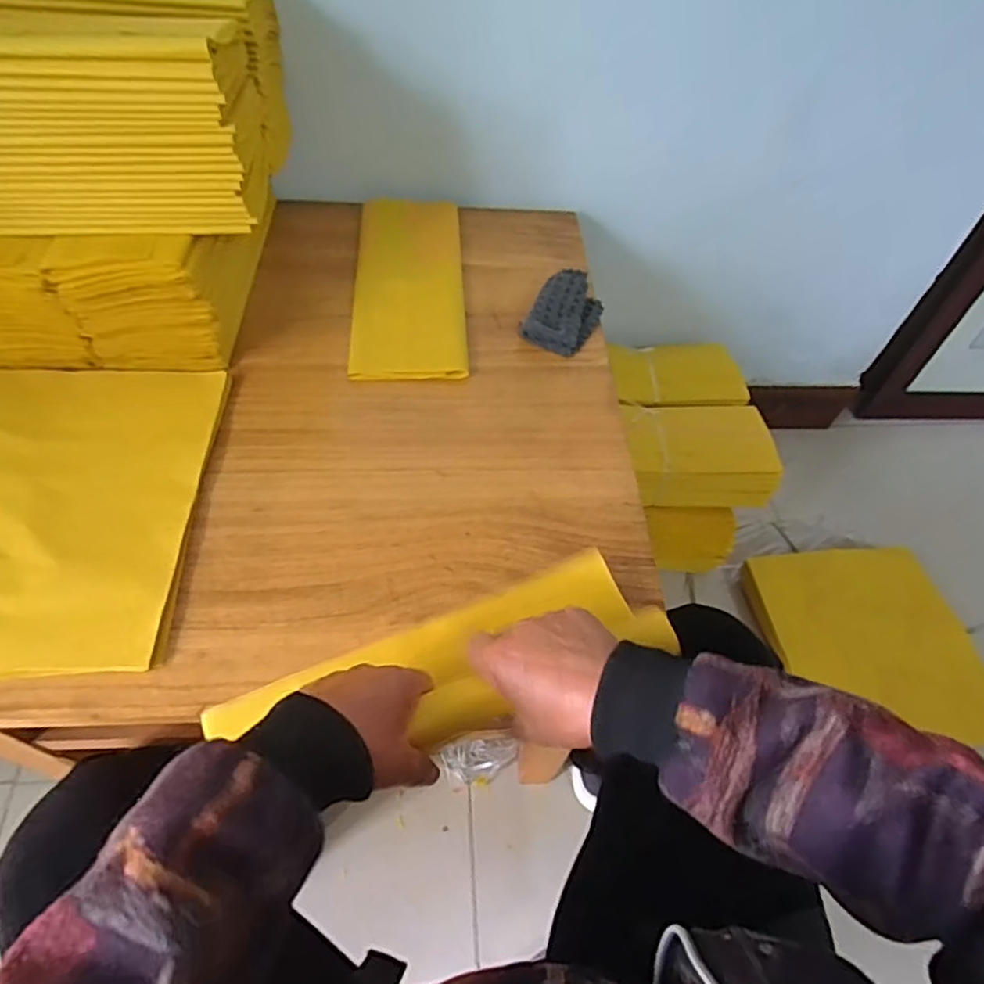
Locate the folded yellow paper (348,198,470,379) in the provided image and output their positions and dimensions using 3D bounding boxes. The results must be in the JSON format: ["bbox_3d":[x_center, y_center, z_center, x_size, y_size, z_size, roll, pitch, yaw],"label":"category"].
[{"bbox_3d":[-0.095,-0.250,0.723,0.124,0.013,0.317,-1,55,-5],"label":"folded yellow paper"}]

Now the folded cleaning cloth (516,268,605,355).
[{"bbox_3d":[0.082,-0.205,0.696,0.070,0.033,0.104,25,57,13],"label":"folded cleaning cloth"}]

